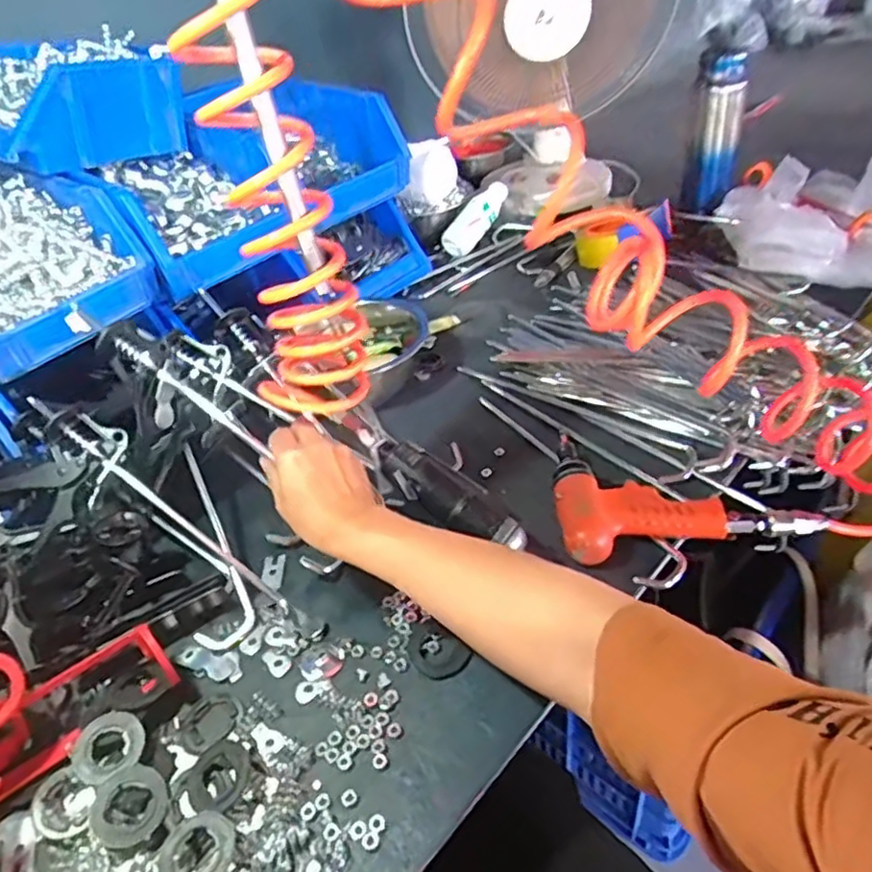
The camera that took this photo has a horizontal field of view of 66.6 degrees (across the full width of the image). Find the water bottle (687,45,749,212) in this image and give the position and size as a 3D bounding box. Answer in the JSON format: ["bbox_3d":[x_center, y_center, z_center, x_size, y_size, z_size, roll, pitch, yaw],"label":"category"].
[{"bbox_3d":[0.500,-0.543,1.176,0.091,0.254,0.065,5,18,11],"label":"water bottle"}]

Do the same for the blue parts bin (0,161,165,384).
[{"bbox_3d":[-0.506,-0.210,0.765,0.348,0.125,0.202,24,48,34],"label":"blue parts bin"}]

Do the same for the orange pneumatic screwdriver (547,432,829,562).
[{"bbox_3d":[0.219,0.047,0.625,0.221,0.043,0.159,-5,39,4],"label":"orange pneumatic screwdriver"}]

